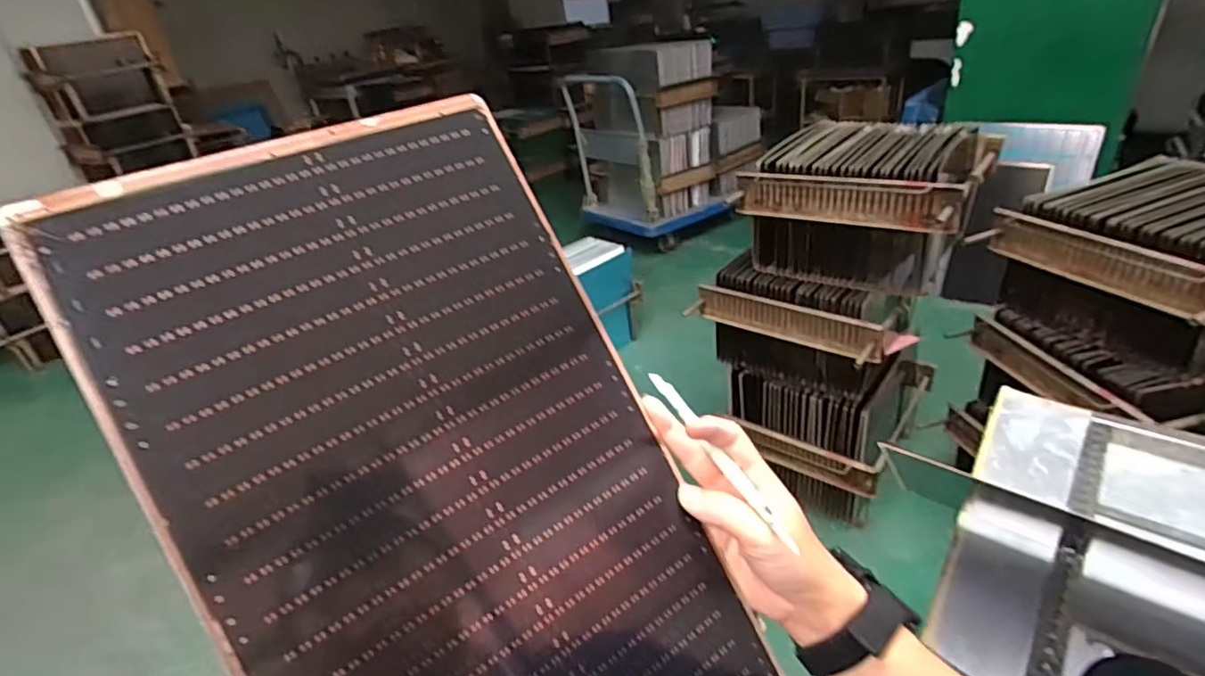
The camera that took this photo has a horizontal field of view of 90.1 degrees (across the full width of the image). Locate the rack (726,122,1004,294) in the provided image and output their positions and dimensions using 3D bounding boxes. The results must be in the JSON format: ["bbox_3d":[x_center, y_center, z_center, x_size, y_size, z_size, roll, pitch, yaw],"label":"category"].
[{"bbox_3d":[0.563,-0.293,1.265,0.396,0.239,0.406,18,39,37],"label":"rack"}]

